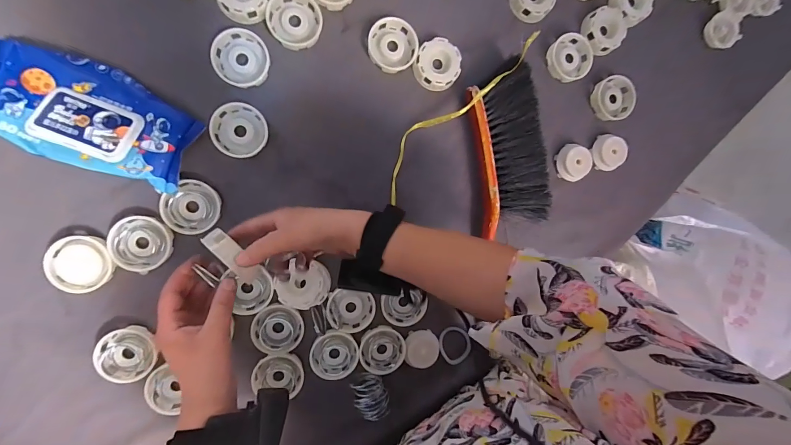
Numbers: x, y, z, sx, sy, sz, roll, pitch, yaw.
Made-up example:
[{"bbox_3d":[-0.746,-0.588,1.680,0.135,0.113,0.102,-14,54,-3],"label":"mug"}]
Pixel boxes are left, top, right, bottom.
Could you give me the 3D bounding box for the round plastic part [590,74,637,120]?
[{"bbox_3d":[0.308,-0.175,0.496,0.057,0.018,0.059,-1,95,-15],"label":"round plastic part"}]

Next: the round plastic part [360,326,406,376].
[{"bbox_3d":[-0.017,0.171,0.468,0.059,0.019,0.057,0,92,-8],"label":"round plastic part"}]

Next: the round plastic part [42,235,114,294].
[{"bbox_3d":[-0.350,0.046,0.393,0.061,0.022,0.060,0,92,-8],"label":"round plastic part"}]

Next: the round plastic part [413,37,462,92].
[{"bbox_3d":[0.055,-0.202,0.452,0.056,0.018,0.059,-1,95,-15],"label":"round plastic part"}]

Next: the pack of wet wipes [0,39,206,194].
[{"bbox_3d":[-0.320,-0.113,0.380,0.189,0.052,0.111,20,90,-15],"label":"pack of wet wipes"}]

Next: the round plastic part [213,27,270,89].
[{"bbox_3d":[-0.182,-0.194,0.415,0.060,0.015,0.063,0,92,-8],"label":"round plastic part"}]

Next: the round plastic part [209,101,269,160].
[{"bbox_3d":[-0.186,-0.111,0.420,0.059,0.018,0.063,0,92,-8],"label":"round plastic part"}]

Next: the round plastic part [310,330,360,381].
[{"bbox_3d":[-0.080,0.172,0.459,0.060,0.017,0.060,0,92,-8],"label":"round plastic part"}]

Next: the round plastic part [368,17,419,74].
[{"bbox_3d":[-0.004,-0.225,0.444,0.060,0.017,0.062,-5,96,-14],"label":"round plastic part"}]

